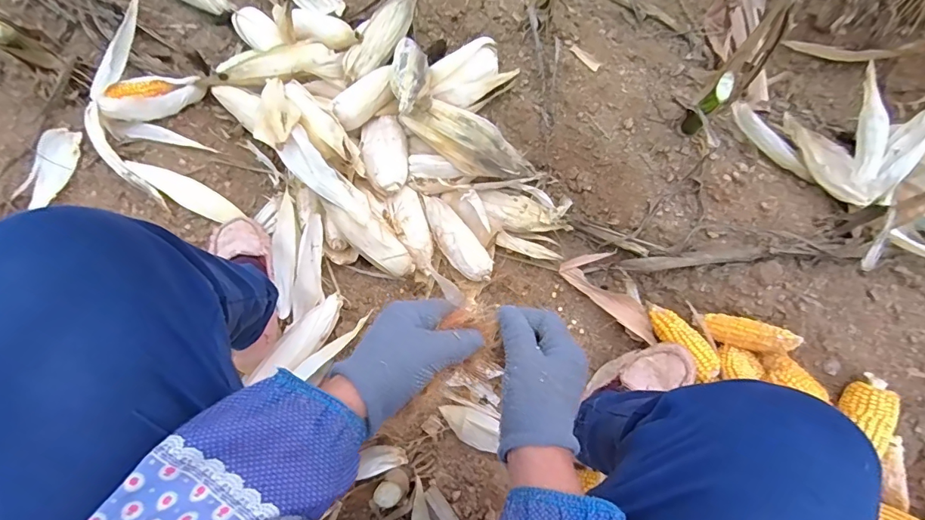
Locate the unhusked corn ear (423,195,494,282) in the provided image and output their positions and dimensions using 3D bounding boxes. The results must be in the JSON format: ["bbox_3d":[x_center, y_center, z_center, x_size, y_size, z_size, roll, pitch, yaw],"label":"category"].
[{"bbox_3d":[-0.013,-0.032,0.764,0.058,0.044,0.165,-38,78,-12],"label":"unhusked corn ear"}]

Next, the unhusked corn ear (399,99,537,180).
[{"bbox_3d":[0.002,-0.194,0.732,0.225,0.067,0.092,40,76,10],"label":"unhusked corn ear"}]

